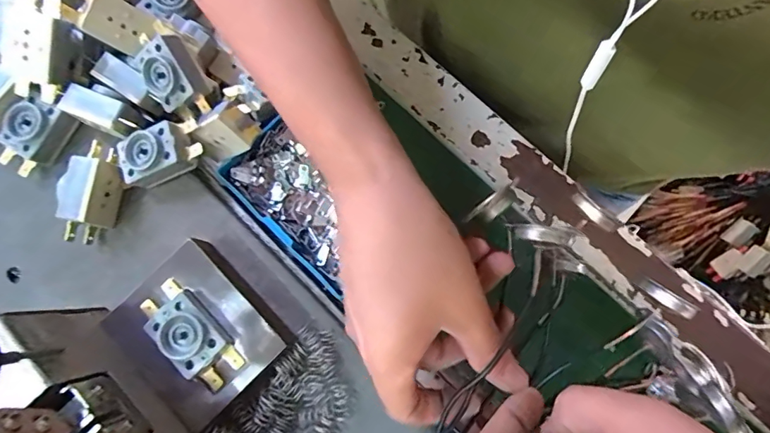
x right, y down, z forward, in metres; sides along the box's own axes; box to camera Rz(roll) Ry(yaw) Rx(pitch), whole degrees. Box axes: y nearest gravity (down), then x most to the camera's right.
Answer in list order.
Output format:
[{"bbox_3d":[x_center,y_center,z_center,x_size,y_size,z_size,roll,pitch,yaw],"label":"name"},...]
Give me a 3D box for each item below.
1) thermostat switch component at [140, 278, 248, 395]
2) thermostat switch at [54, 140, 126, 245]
[{"bbox_3d":[-0.102,0.060,0.241,0.060,0.011,0.029,43,84,9],"label":"thermostat switch component"},{"bbox_3d":[-0.171,-0.013,0.274,0.023,0.033,0.057,12,80,5],"label":"thermostat switch"}]

